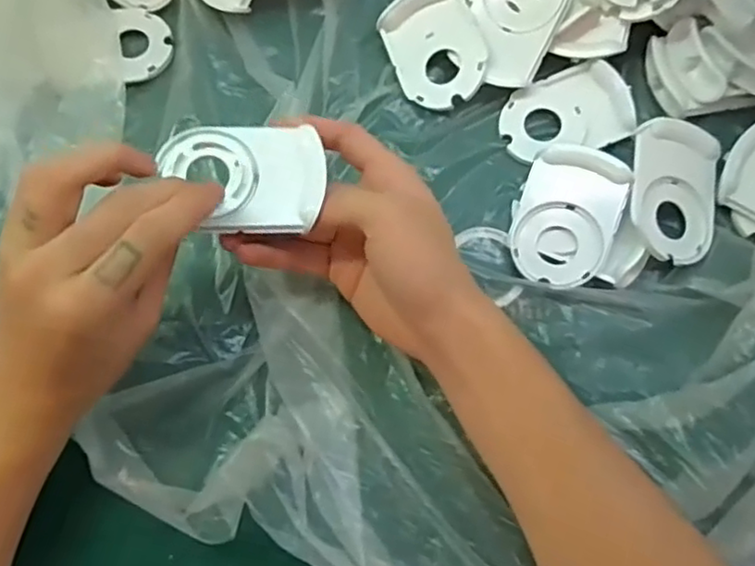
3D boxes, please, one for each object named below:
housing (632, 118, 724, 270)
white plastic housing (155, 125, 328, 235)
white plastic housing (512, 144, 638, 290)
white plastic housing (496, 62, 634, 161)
[{"bbox_3d":[0.175,-0.055,0.381,0.055,0.011,0.086,15,75,-19],"label":"housing"},{"bbox_3d":[-0.067,-0.054,0.327,0.079,0.012,0.056,-4,73,0],"label":"white plastic housing"},{"bbox_3d":[0.112,-0.040,0.381,0.056,0.020,0.083,18,74,7],"label":"white plastic housing"},{"bbox_3d":[0.118,-0.108,0.407,0.077,0.015,0.054,-14,73,-3],"label":"white plastic housing"}]

